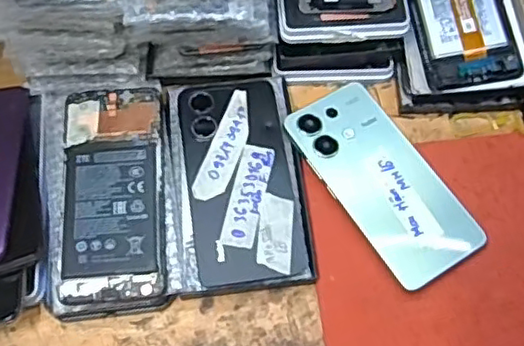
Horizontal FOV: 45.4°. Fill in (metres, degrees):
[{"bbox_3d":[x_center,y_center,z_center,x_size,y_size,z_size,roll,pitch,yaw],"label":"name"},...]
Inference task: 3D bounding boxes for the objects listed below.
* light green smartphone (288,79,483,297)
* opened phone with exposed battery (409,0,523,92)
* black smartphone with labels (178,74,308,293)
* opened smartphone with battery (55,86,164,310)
[{"bbox_3d":[0.089,0.005,0.466,0.076,0.014,0.158,-31,68,-12],"label":"light green smartphone"},{"bbox_3d":[0.159,-0.140,0.512,0.072,0.009,0.152,-11,68,8],"label":"opened phone with exposed battery"},{"bbox_3d":[-0.017,0.002,0.457,0.075,0.013,0.155,-10,65,-3],"label":"black smartphone with labels"},{"bbox_3d":[-0.109,0.011,0.453,0.071,0.013,0.162,-5,65,0],"label":"opened smartphone with battery"}]

